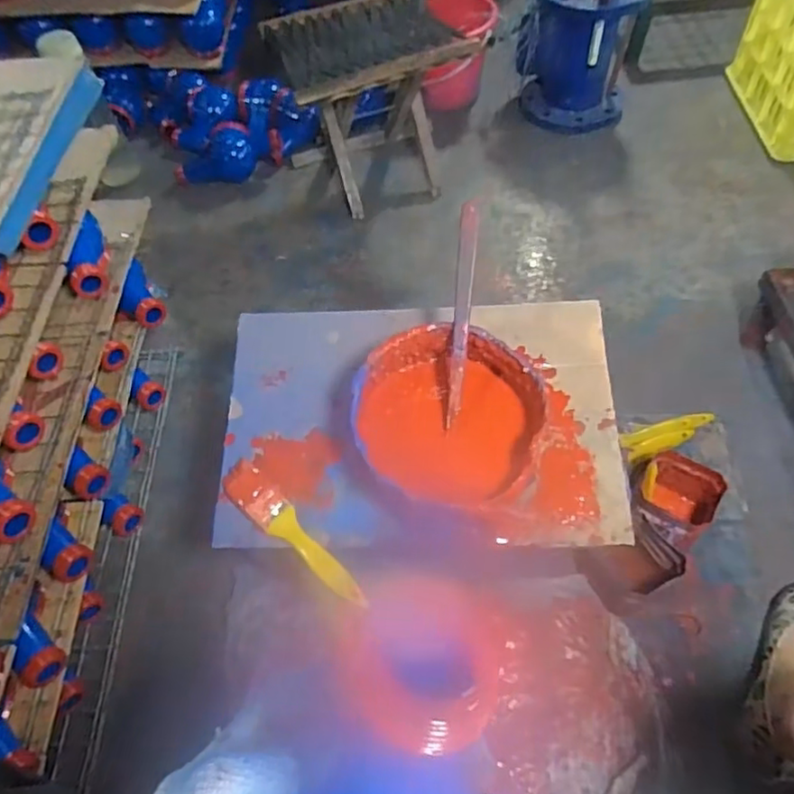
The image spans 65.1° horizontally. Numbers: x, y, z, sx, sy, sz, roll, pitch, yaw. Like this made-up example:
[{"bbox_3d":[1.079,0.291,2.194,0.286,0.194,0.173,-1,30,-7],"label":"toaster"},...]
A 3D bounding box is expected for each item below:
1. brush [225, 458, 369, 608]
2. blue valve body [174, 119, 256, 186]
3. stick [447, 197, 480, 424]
[{"bbox_3d":[-0.094,0.126,0.571,0.173,0.015,0.037,43,67,12],"label":"brush"},{"bbox_3d":[-0.355,-0.470,1.236,0.151,0.090,0.140,-14,57,-7],"label":"blue valve body"},{"bbox_3d":[0.057,-0.071,0.550,0.015,0.008,0.194,5,96,6],"label":"stick"}]

